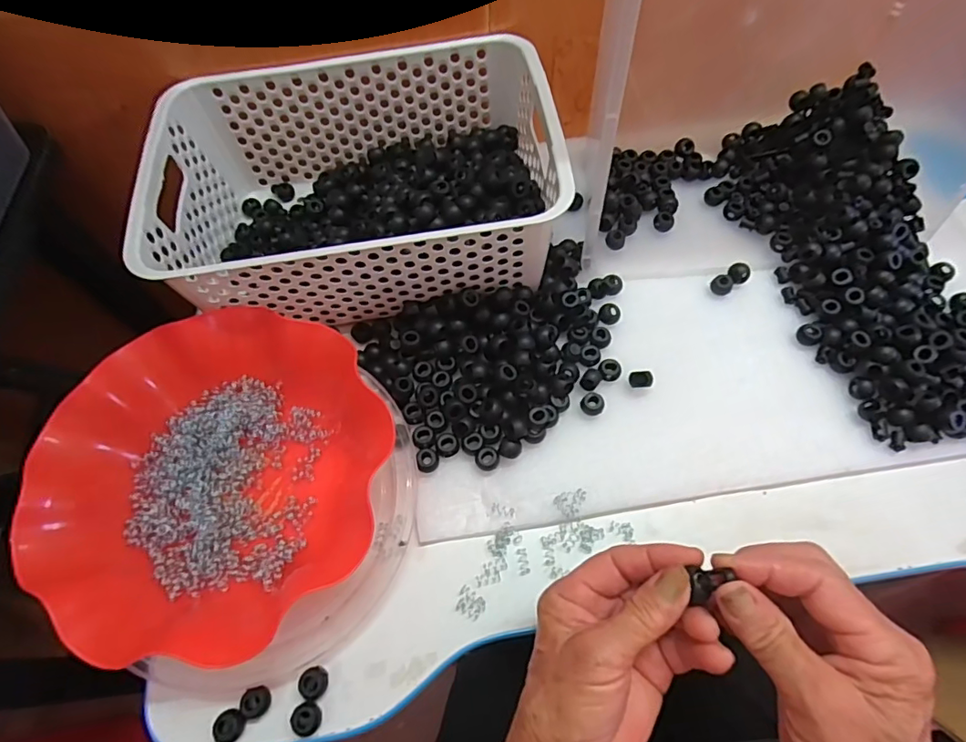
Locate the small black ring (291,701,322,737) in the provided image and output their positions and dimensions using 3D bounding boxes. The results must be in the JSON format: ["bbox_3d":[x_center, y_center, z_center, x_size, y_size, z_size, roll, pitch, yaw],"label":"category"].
[{"bbox_3d":[-0.108,0.212,0.322,0.017,0.010,0.016,-1,64,1],"label":"small black ring"}]

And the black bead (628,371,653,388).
[{"bbox_3d":[0.122,0.007,0.407,0.017,0.011,0.011,1,64,2],"label":"black bead"}]

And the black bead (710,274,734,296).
[{"bbox_3d":[0.204,-0.073,0.450,0.017,0.009,0.016,-1,64,1],"label":"black bead"}]

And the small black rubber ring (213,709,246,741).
[{"bbox_3d":[-0.156,0.218,0.323,0.018,0.005,0.018,-1,64,1],"label":"small black rubber ring"}]

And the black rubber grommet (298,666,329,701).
[{"bbox_3d":[-0.107,0.197,0.333,0.016,0.012,0.018,-9,64,-3],"label":"black rubber grommet"}]

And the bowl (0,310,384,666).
[{"bbox_3d":[-0.175,0.070,0.362,0.215,0.066,0.215,-1,64,1],"label":"bowl"}]

